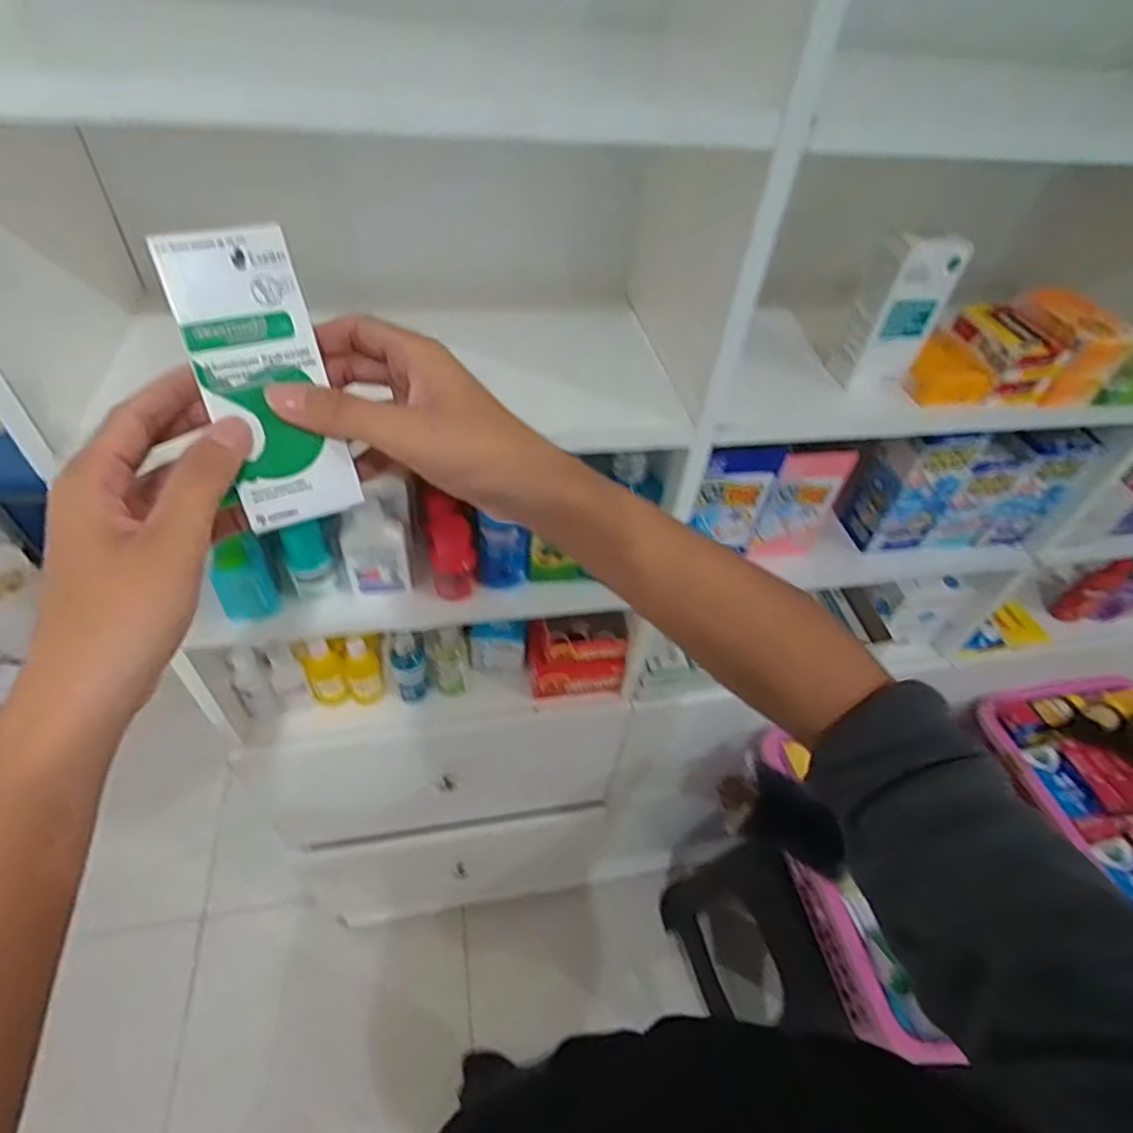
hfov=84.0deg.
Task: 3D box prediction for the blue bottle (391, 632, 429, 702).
[{"bbox_3d":[-0.194,0.120,0.779,0.039,0.114,0.040,-7,49,-13],"label":"blue bottle"}]

